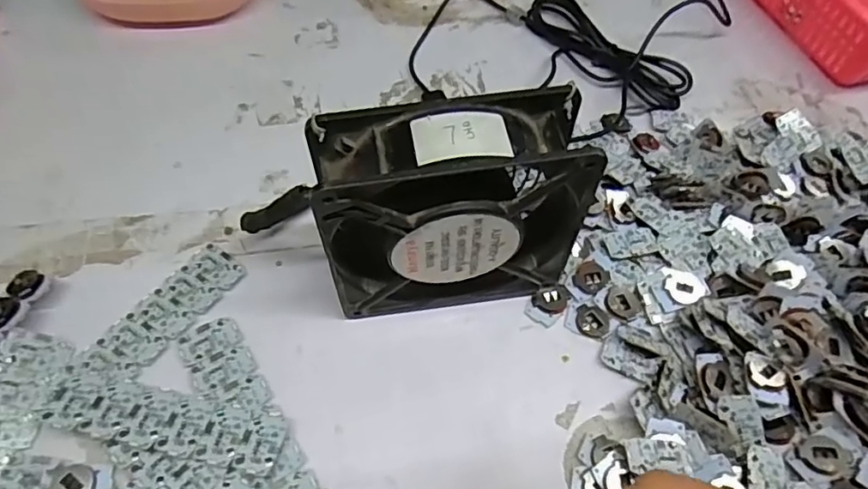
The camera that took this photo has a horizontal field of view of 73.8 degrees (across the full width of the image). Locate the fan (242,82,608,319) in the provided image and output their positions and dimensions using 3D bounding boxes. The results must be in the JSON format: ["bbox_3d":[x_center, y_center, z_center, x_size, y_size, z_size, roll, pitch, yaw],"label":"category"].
[{"bbox_3d":[0.006,-0.012,0.282,0.133,0.121,0.043,-6,59,-8],"label":"fan"}]

